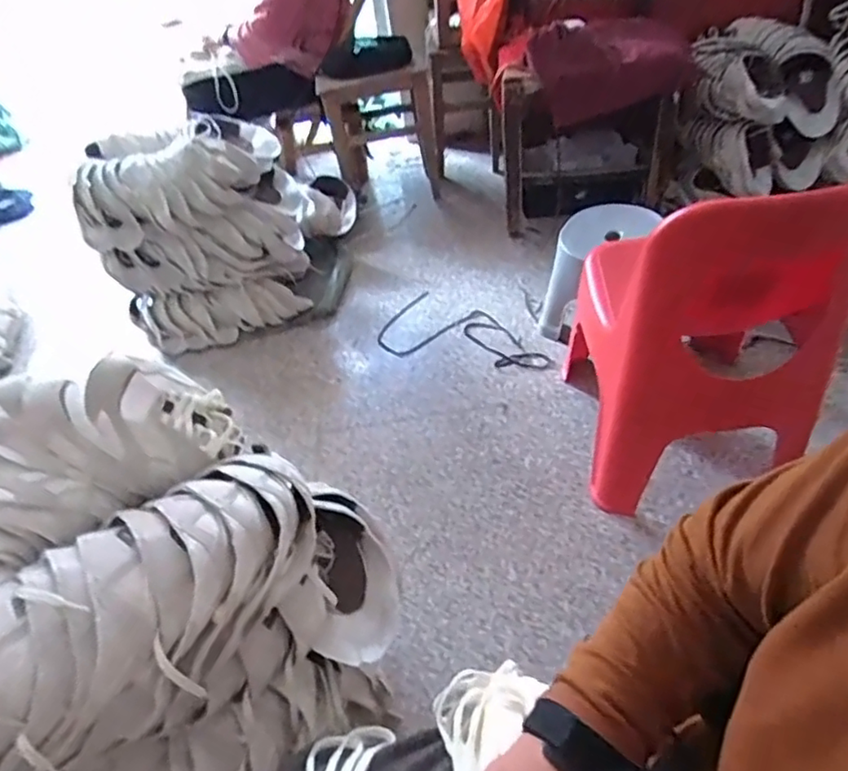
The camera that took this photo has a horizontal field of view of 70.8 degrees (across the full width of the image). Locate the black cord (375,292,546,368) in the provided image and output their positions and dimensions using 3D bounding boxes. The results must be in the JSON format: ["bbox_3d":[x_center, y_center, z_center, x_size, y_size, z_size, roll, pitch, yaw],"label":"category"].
[{"bbox_3d":[0.105,-0.125,1.490,0.431,0.014,0.220,15,49,20],"label":"black cord"}]

